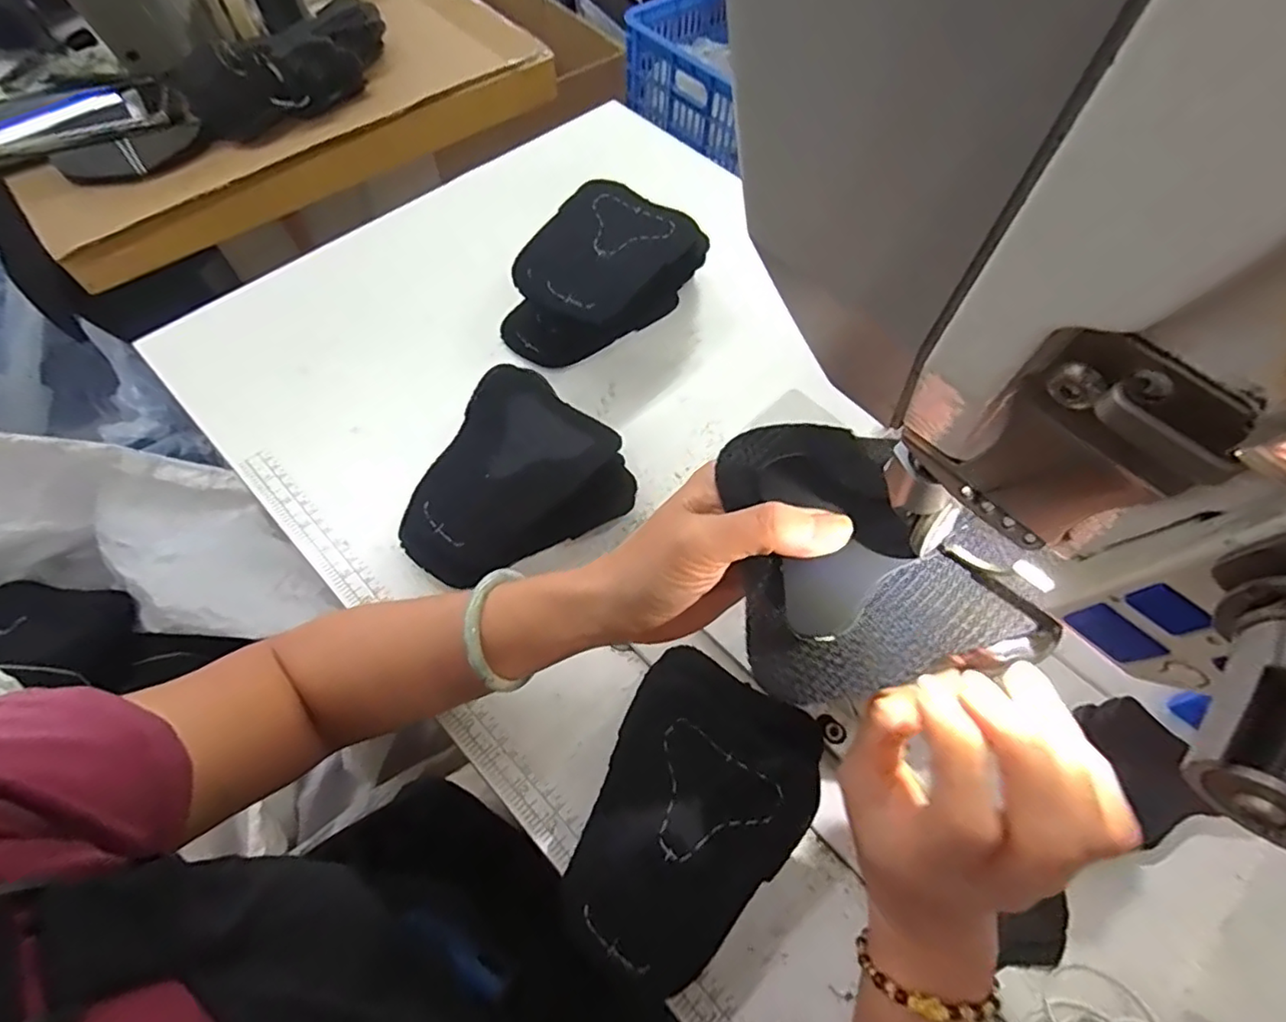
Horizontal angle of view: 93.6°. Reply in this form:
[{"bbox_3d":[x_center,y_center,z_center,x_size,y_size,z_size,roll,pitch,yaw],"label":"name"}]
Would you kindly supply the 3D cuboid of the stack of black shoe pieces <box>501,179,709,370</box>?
[{"bbox_3d":[-0.035,-0.188,0.495,0.104,0.076,0.150,33,65,15],"label":"stack of black shoe pieces"}]

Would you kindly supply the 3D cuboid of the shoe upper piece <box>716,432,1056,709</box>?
[{"bbox_3d":[0.080,0.013,0.229,0.091,0.032,0.100,-13,64,-10],"label":"shoe upper piece"}]

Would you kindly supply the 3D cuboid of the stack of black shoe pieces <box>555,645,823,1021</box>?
[{"bbox_3d":[0.018,0.171,0.326,0.108,0.042,0.164,34,65,13],"label":"stack of black shoe pieces"}]

